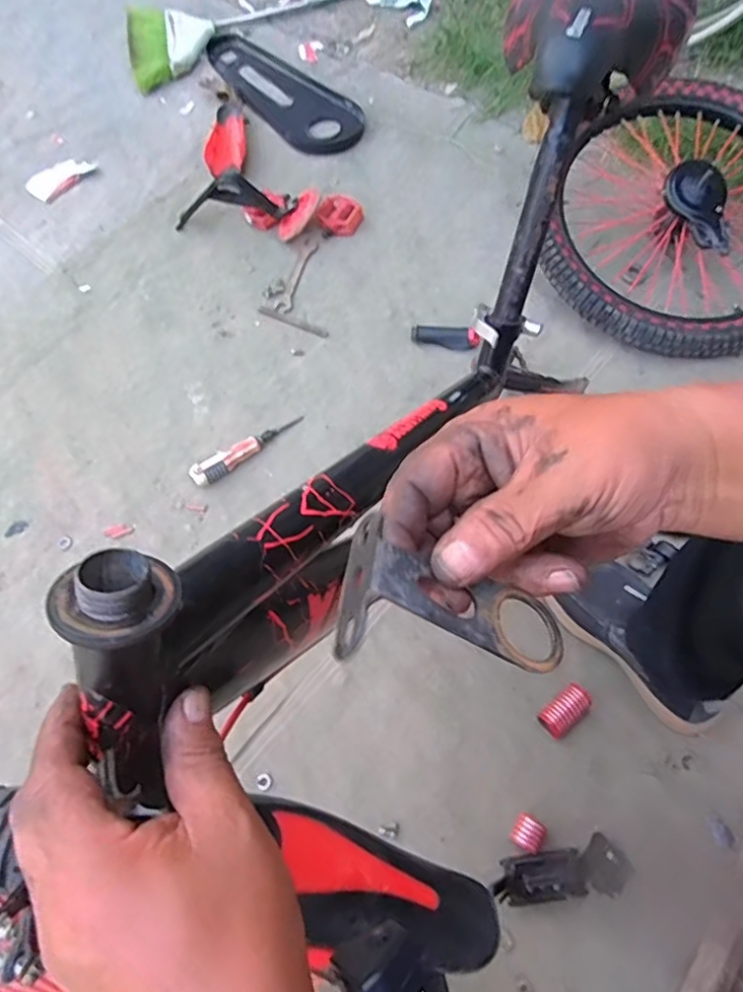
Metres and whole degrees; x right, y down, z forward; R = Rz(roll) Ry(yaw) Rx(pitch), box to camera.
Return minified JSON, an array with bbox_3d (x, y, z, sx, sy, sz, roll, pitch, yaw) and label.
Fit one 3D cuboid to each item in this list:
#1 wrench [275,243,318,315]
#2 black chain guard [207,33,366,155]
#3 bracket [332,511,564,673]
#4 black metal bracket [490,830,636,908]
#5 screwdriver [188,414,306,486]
[{"bbox_3d":[-0.135,-0.391,1.076,0.031,0.006,0.169,14,66,7],"label":"wrench"},{"bbox_3d":[-0.210,-0.886,1.313,0.177,0.022,0.518,-39,70,-16],"label":"black chain guard"},{"bbox_3d":[0.030,0.044,0.223,0.088,0.028,0.053,22,65,-11],"label":"bracket"},{"bbox_3d":[0.204,0.409,0.653,0.147,0.024,0.052,-9,65,-3],"label":"black metal bracket"},{"bbox_3d":[-0.188,-0.075,0.924,0.190,0.038,0.031,-37,70,-15],"label":"screwdriver"}]

